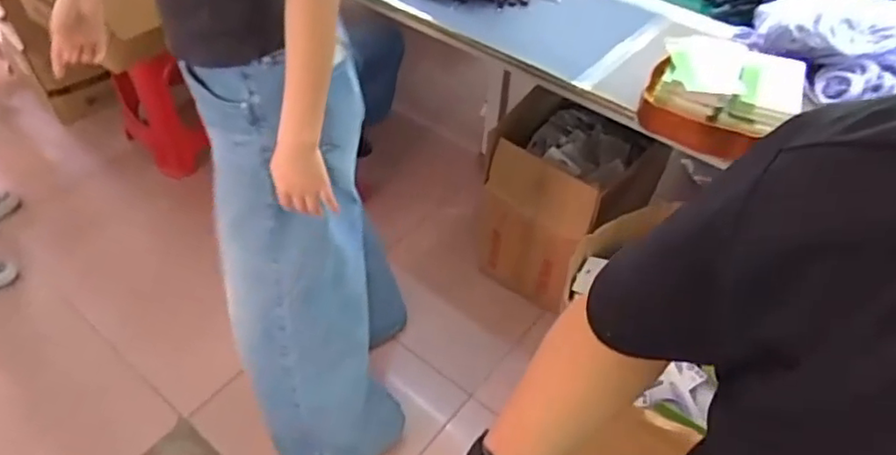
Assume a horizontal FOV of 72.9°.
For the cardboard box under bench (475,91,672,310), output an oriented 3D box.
[{"bbox_3d":[0.304,-0.102,1.676,0.367,0.445,0.433,25,52,20],"label":"cardboard box under bench"}]

